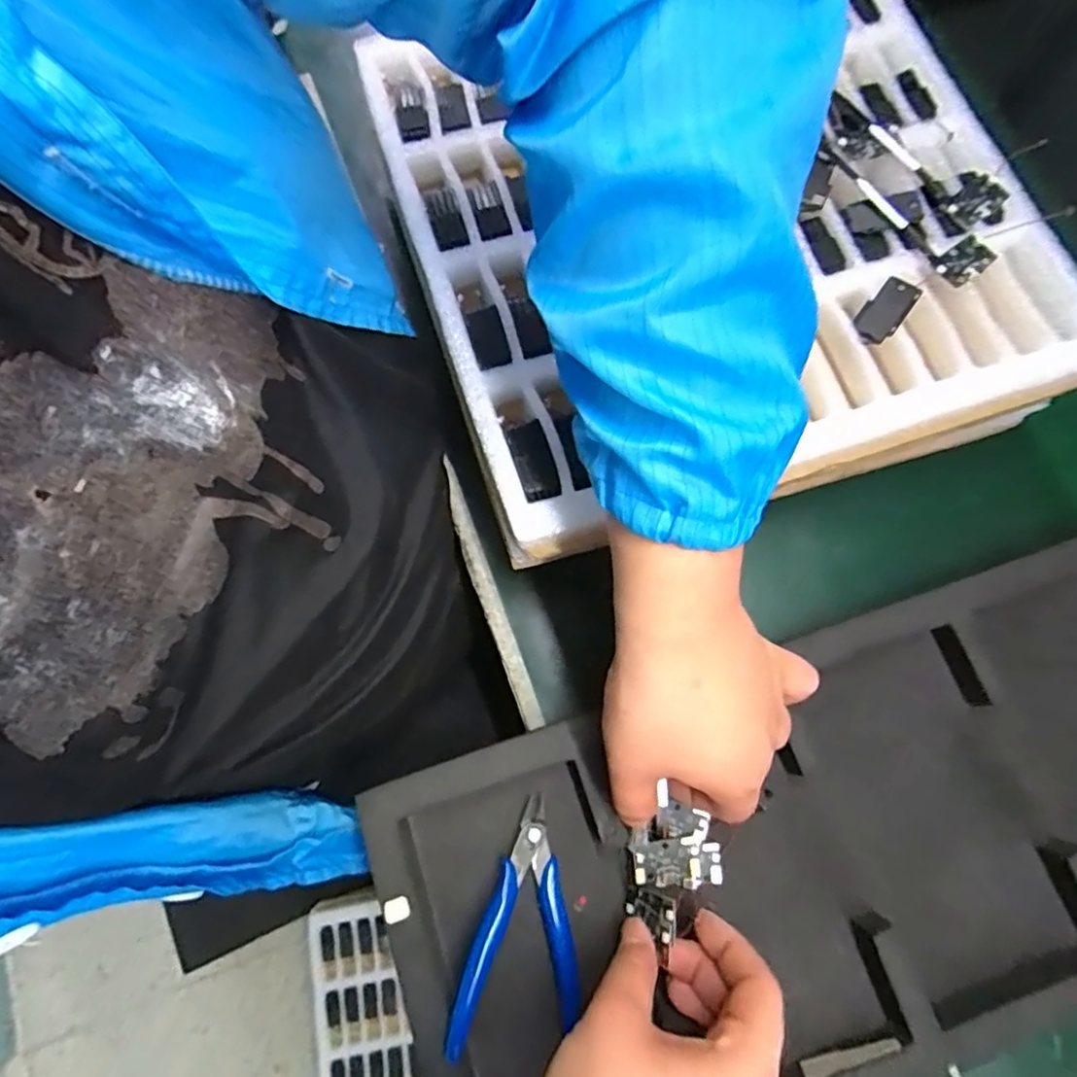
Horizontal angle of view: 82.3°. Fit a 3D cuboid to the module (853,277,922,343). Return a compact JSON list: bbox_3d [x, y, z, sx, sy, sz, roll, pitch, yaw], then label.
[{"bbox_3d":[0.189,-0.124,0.333,0.020,0.004,0.041,39,79,9],"label":"module"}]

